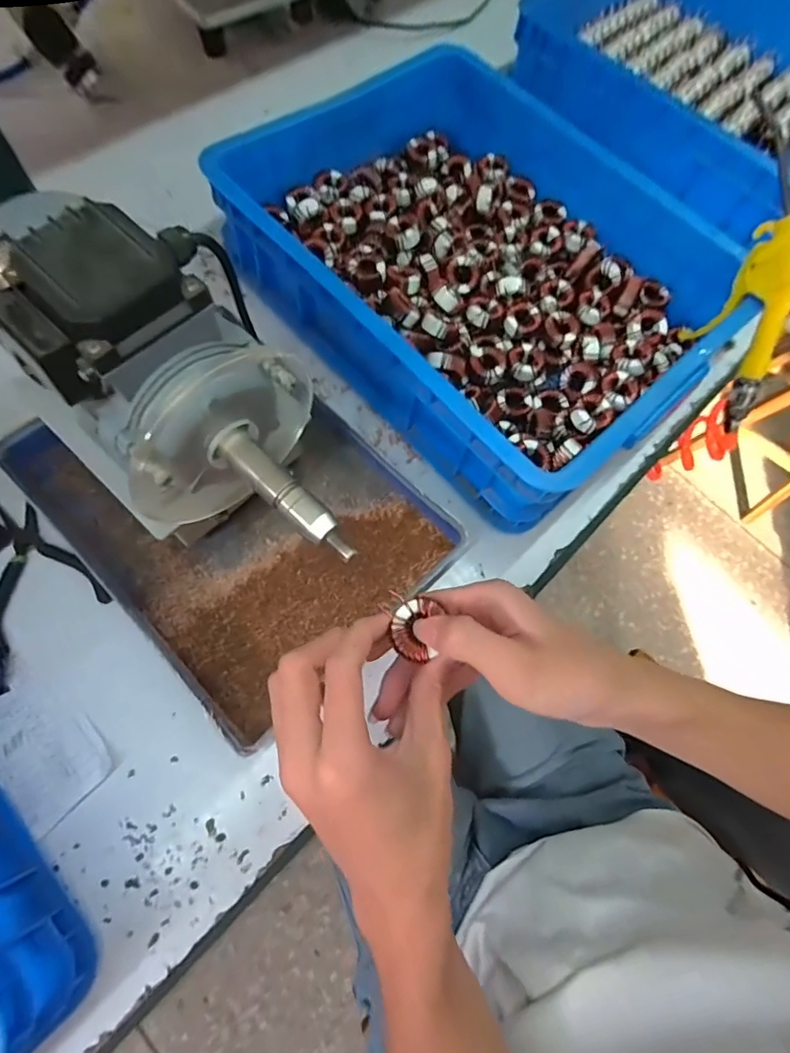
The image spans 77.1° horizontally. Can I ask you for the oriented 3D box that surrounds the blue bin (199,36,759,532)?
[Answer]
[{"bbox_3d":[0.076,-0.249,0.464,0.428,0.085,0.334,44,72,10],"label":"blue bin"}]

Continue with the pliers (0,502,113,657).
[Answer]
[{"bbox_3d":[-0.281,0.028,0.382,0.079,0.007,0.115,-29,76,-15],"label":"pliers"}]

